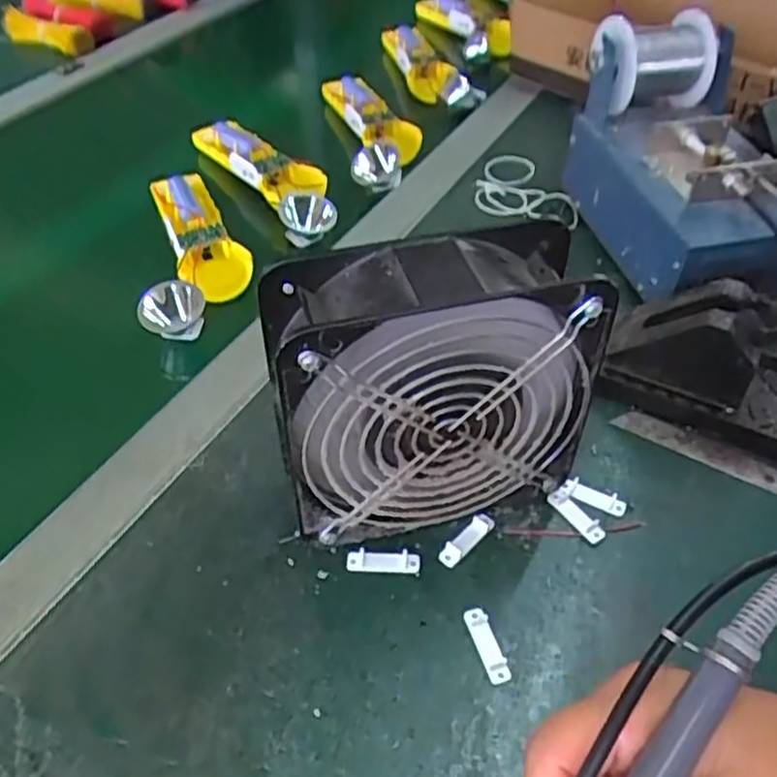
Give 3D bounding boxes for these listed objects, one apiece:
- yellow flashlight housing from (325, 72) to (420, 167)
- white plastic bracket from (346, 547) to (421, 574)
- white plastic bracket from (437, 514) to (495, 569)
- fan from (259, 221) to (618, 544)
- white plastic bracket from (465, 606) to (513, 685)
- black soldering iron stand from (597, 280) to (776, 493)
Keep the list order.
[{"bbox_3d":[-0.017,-0.265,0.709,0.047,0.030,0.164,-13,47,-15],"label":"yellow flashlight housing"},{"bbox_3d":[-0.002,0.089,0.379,0.037,0.006,0.010,3,45,1],"label":"white plastic bracket"},{"bbox_3d":[0.042,0.079,0.389,0.011,0.007,0.038,35,53,29],"label":"white plastic bracket"},{"bbox_3d":[0.020,0.005,0.360,0.147,0.152,0.058,-10,46,-12],"label":"fan"},{"bbox_3d":[0.047,0.121,0.350,0.010,0.005,0.039,-12,47,-14],"label":"white plastic bracket"},{"bbox_3d":[0.209,-0.013,0.437,0.155,0.072,0.092,23,49,20],"label":"black soldering iron stand"}]

